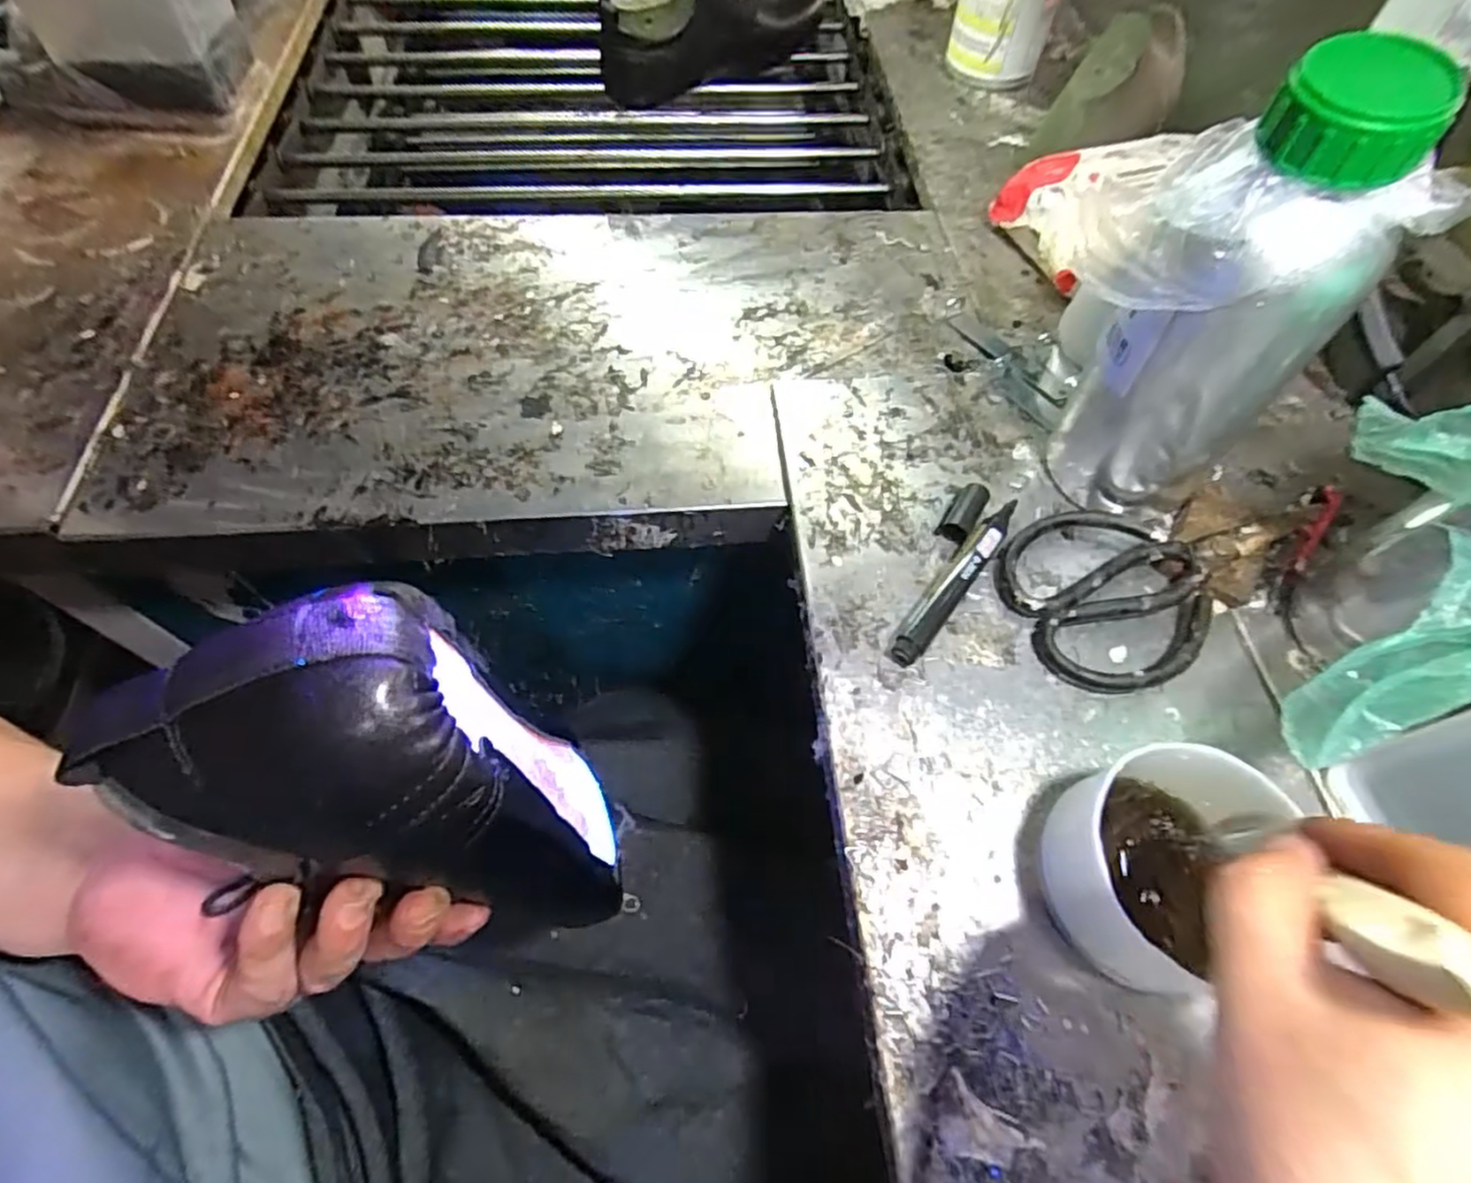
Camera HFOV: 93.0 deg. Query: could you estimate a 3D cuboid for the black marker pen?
[{"bbox_3d":[0.123,-0.008,0.385,0.018,0.018,0.123,35,65,17],"label":"black marker pen"}]

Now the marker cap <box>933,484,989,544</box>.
[{"bbox_3d":[0.134,-0.048,0.406,0.018,0.018,0.040,29,63,14],"label":"marker cap"}]

